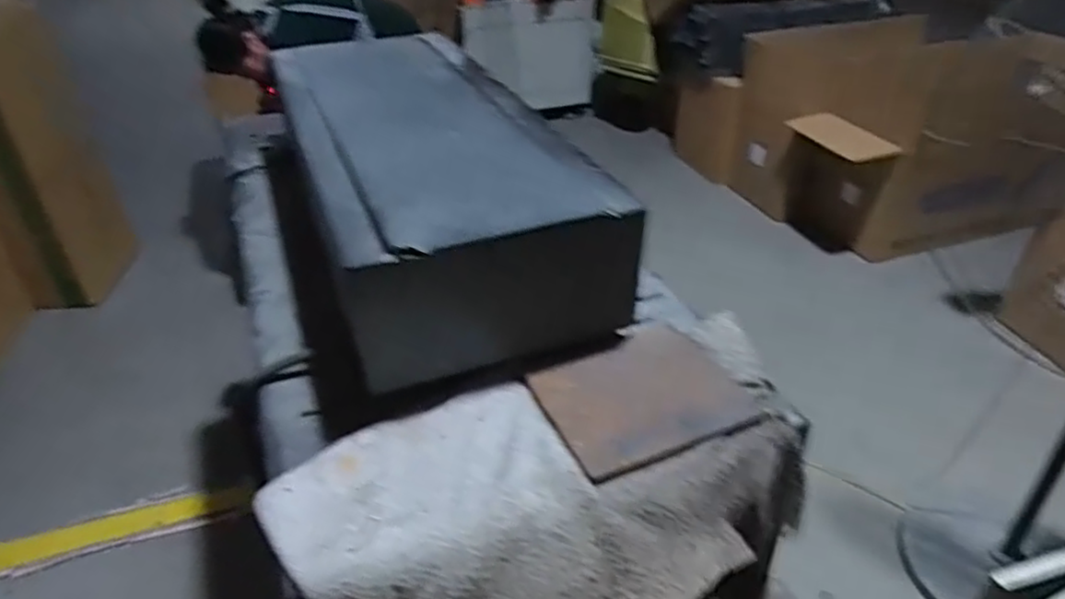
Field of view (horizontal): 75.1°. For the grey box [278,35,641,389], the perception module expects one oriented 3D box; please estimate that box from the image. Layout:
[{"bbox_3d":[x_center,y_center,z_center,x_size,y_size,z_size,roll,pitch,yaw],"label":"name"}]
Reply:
[{"bbox_3d":[-0.175,-0.202,1.031,0.334,0.169,0.789,-14,37,-17],"label":"grey box"}]

